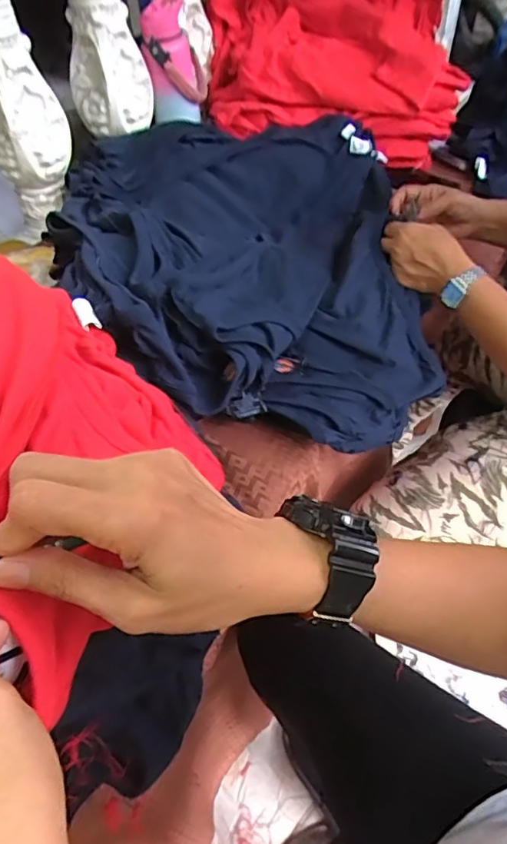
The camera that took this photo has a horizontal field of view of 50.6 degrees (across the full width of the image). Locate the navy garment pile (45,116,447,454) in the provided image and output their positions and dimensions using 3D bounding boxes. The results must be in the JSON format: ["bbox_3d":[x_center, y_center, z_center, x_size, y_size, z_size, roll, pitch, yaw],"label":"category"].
[{"bbox_3d":[-0.005,-0.277,0.763,0.507,0.159,0.679,-6,48,-4],"label":"navy garment pile"}]

